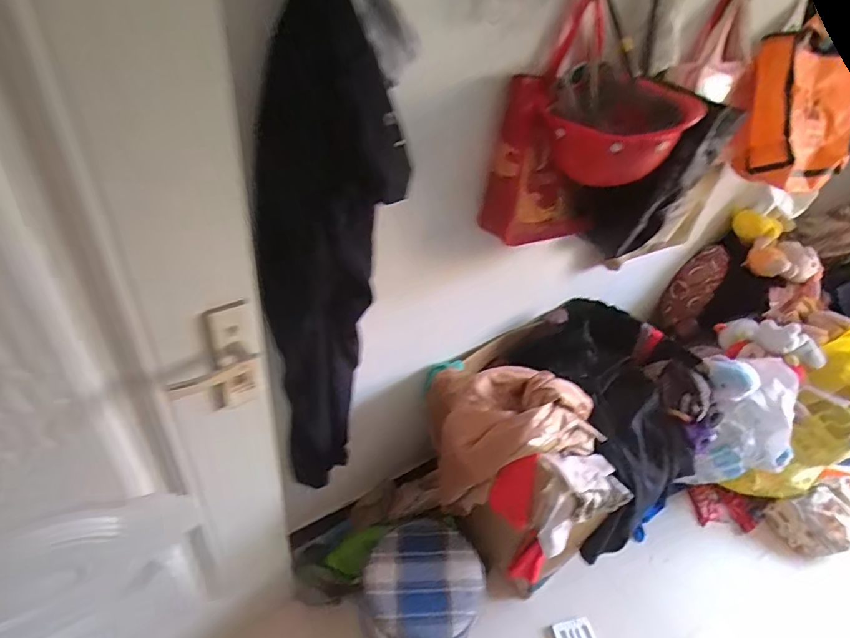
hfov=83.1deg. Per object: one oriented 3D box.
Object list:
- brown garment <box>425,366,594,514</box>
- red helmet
[{"bbox_3d":[0.226,0.276,1.222,0.414,0.266,0.271,-5,42,-15],"label":"brown garment"},{"bbox_3d":[0.324,-0.330,0.820,0.224,0.140,0.181,19,42,11],"label":"red helmet"}]

